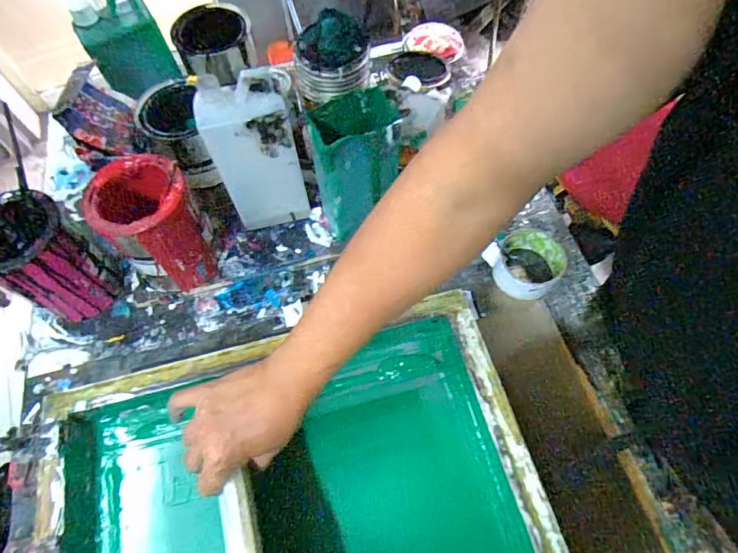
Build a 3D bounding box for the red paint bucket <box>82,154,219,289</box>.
[{"bbox_3d":[-0.256,-0.054,0.554,0.106,0.160,0.105,-1,62,2],"label":"red paint bucket"}]

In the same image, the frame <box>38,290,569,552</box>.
[{"bbox_3d":[-0.071,0.255,0.461,0.488,0.065,0.392,-14,64,-5],"label":"frame"}]

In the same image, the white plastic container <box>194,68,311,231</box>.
[{"bbox_3d":[-0.132,-0.147,0.549,0.105,0.210,0.066,-8,62,-2],"label":"white plastic container"}]

